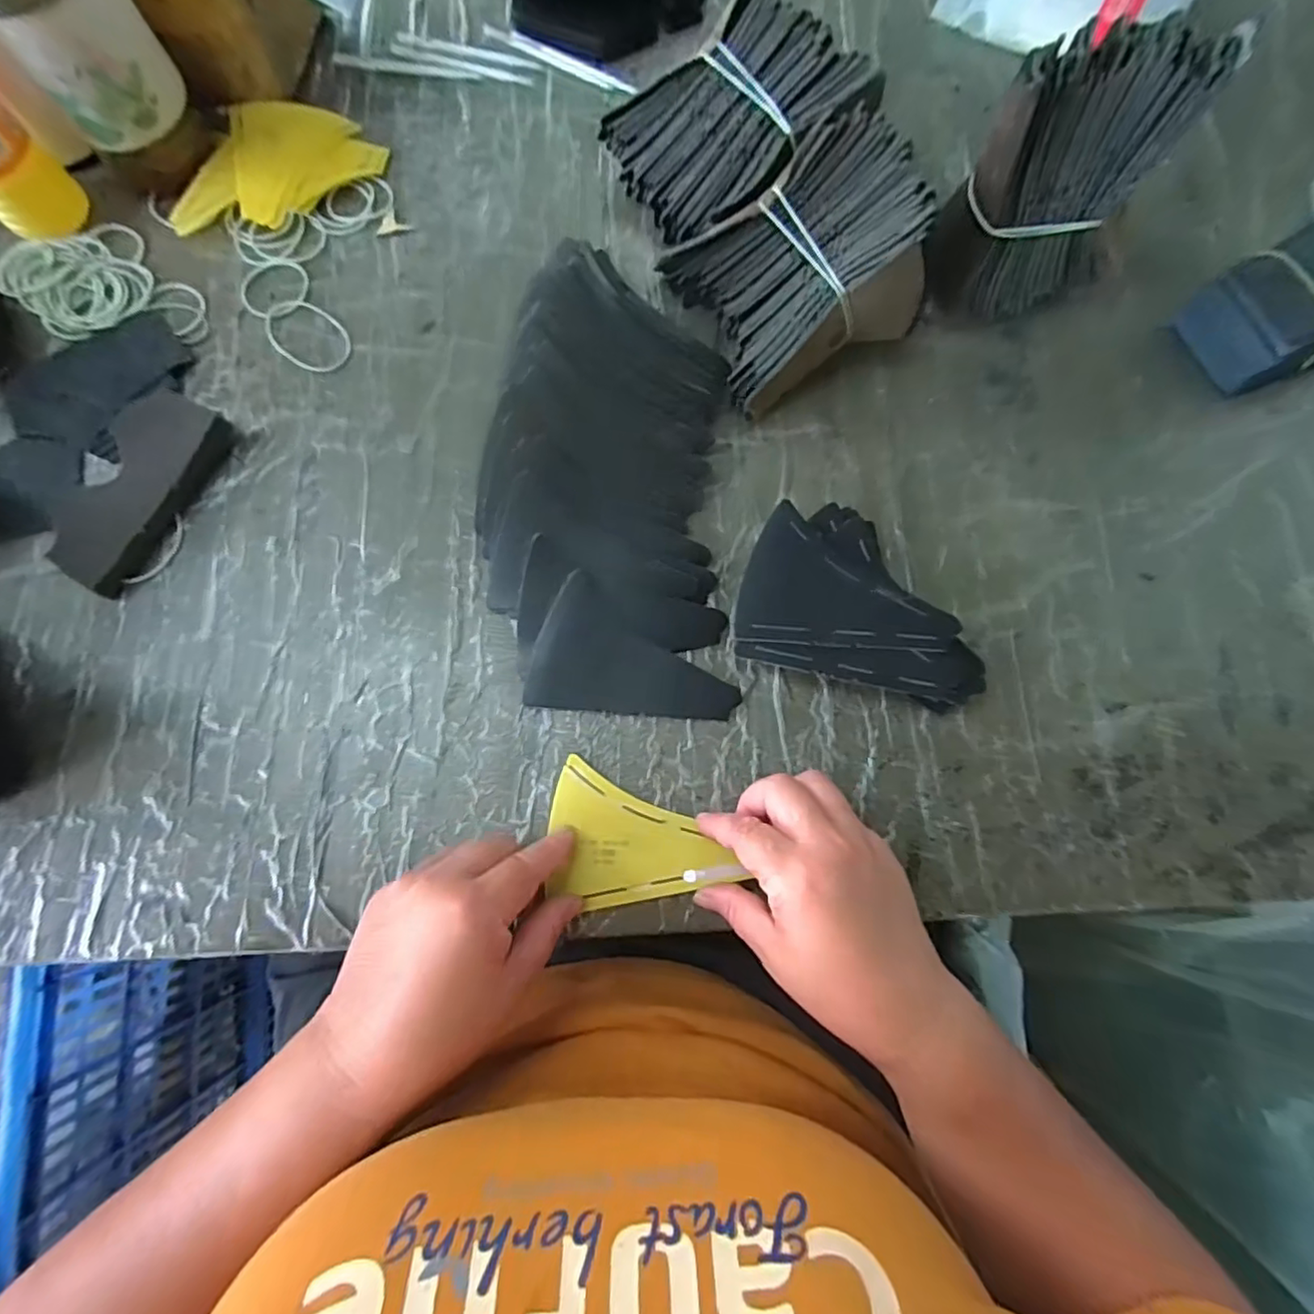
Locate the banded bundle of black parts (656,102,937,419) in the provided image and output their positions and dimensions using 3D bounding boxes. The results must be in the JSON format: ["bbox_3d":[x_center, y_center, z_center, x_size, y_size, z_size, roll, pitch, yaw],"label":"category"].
[{"bbox_3d":[0.098,-0.247,0.404,0.150,0.075,0.120,-30,75,27],"label":"banded bundle of black parts"}]

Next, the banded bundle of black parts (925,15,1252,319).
[{"bbox_3d":[0.244,-0.284,0.376,0.109,0.137,0.069,-24,80,-6],"label":"banded bundle of black parts"}]

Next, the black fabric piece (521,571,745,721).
[{"bbox_3d":[-0.013,-0.004,0.369,0.121,0.010,0.076,6,78,0],"label":"black fabric piece"}]

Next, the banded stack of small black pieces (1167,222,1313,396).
[{"bbox_3d":[0.415,-0.229,0.411,0.099,0.049,0.082,-23,80,-6],"label":"banded stack of small black pieces"}]

